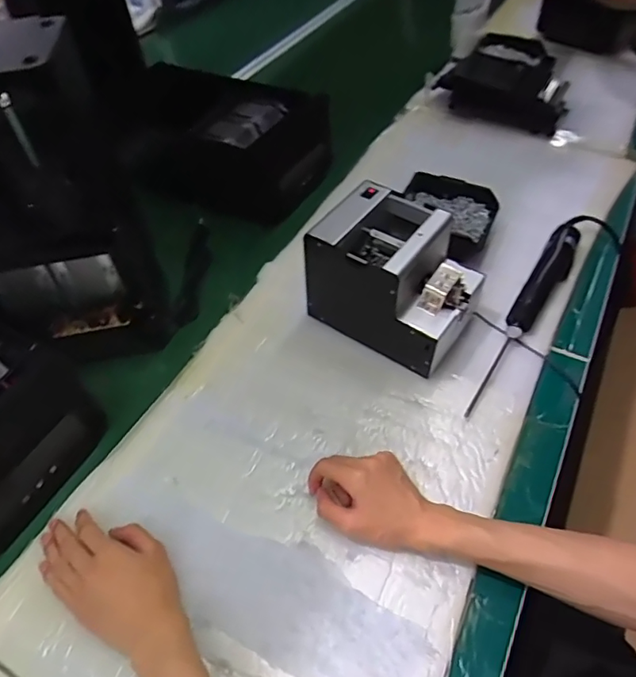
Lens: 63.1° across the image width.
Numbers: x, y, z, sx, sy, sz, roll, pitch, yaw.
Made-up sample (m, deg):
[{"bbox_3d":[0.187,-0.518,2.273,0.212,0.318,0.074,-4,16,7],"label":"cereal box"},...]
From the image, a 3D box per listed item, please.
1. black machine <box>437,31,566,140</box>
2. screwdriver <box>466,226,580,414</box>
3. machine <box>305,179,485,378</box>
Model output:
[{"bbox_3d":[0.377,-0.505,1.018,0.232,0.080,0.234,20,53,19],"label":"black machine"},{"bbox_3d":[0.265,-0.033,0.649,0.041,0.046,0.333,24,55,22],"label":"screwdriver"},{"bbox_3d":[0.095,-0.073,0.627,0.176,0.146,0.142,29,56,25],"label":"machine"}]

